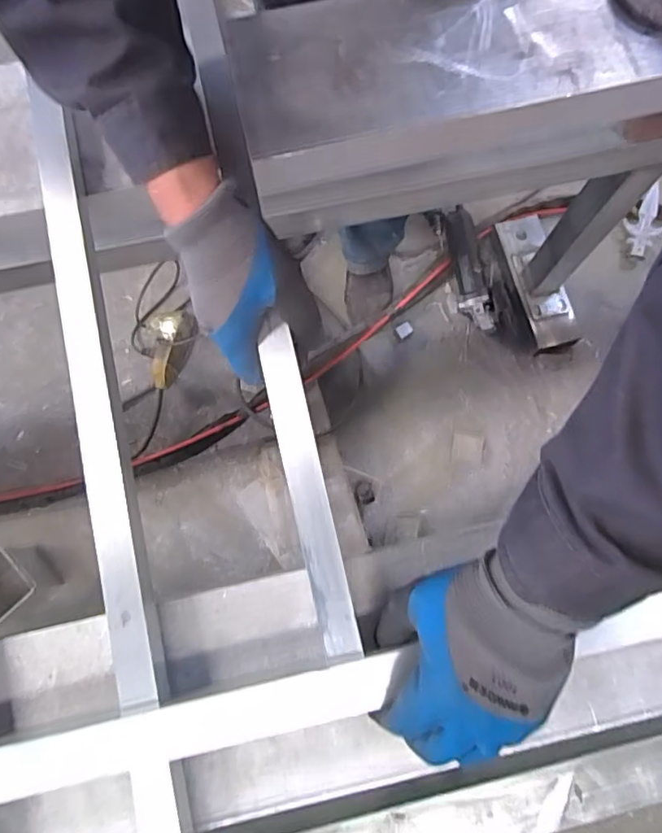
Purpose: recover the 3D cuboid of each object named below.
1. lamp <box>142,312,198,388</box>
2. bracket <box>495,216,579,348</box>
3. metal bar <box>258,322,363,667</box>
[{"bbox_3d":[-0.342,-0.140,1.156,0.110,0.065,0.168,4,79,1],"label":"lamp"},{"bbox_3d":[0.438,-0.284,1.169,0.099,0.052,0.291,-14,79,-2],"label":"bracket"},{"bbox_3d":[-0.017,0.052,0.387,0.026,0.017,0.224,-13,80,-2],"label":"metal bar"}]

